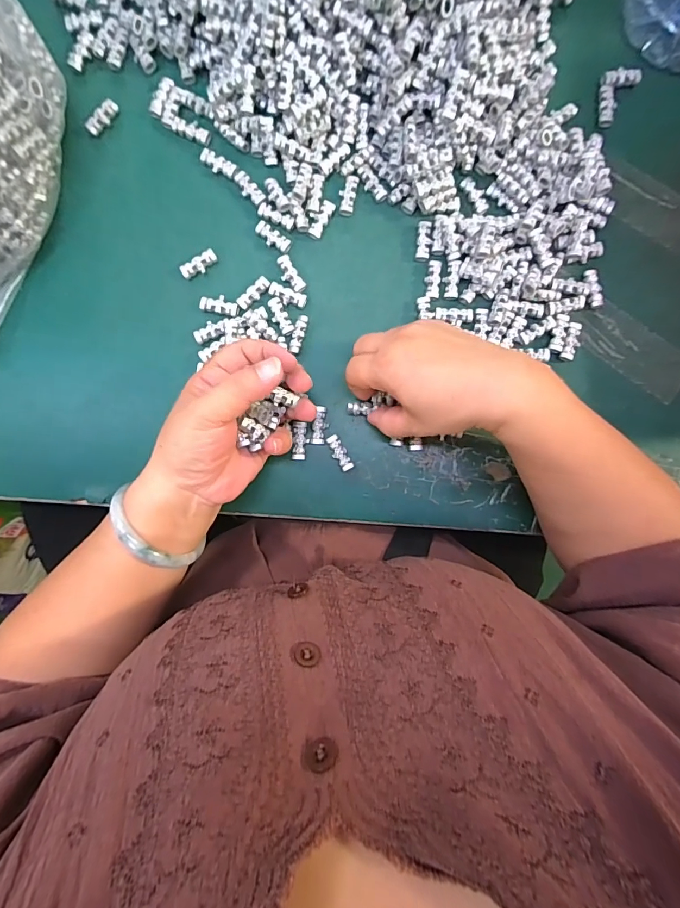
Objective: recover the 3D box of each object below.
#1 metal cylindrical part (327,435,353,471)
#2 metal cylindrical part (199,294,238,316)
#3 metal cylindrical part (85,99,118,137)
[{"bbox_3d":[0.000,0.000,0.327,0.011,0.006,0.029,-30,90,-2],"label":"metal cylindrical part"},{"bbox_3d":[-0.095,-0.119,0.327,0.030,0.004,0.015,12,89,-2],"label":"metal cylindrical part"},{"bbox_3d":[-0.190,-0.269,0.331,0.011,0.008,0.030,42,87,1],"label":"metal cylindrical part"}]

